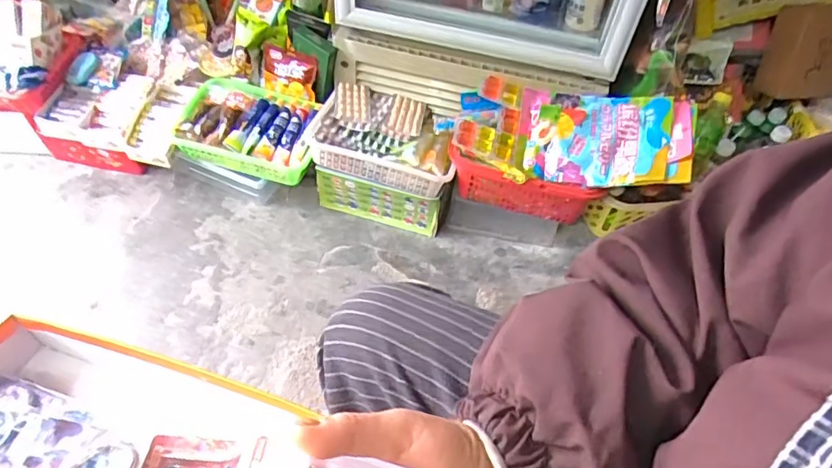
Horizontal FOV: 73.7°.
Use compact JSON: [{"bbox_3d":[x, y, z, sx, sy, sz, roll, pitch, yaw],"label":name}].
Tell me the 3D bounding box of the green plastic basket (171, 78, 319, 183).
[{"bbox_3d":[-0.318,-0.209,1.082,0.276,0.063,0.187,12,53,4],"label":"green plastic basket"}]

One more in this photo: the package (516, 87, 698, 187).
[{"bbox_3d":[0.310,-0.162,0.926,0.271,0.037,0.169,5,69,18],"label":"package"}]

